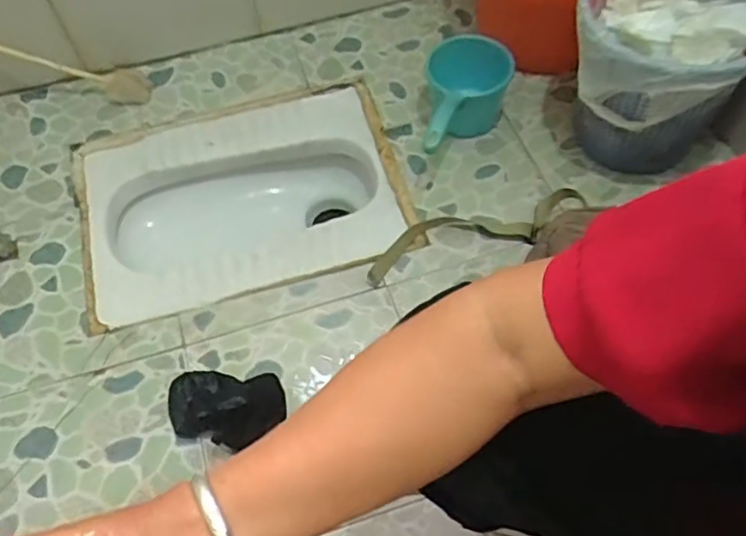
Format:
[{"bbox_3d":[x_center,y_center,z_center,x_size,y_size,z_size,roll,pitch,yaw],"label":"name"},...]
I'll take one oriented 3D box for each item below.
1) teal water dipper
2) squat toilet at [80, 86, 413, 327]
[{"bbox_3d":[0.146,-0.247,1.031,0.132,0.128,0.234,9,58,8],"label":"teal water dipper"},{"bbox_3d":[-0.216,-0.078,1.122,0.502,0.157,0.389,-15,60,-6],"label":"squat toilet"}]

